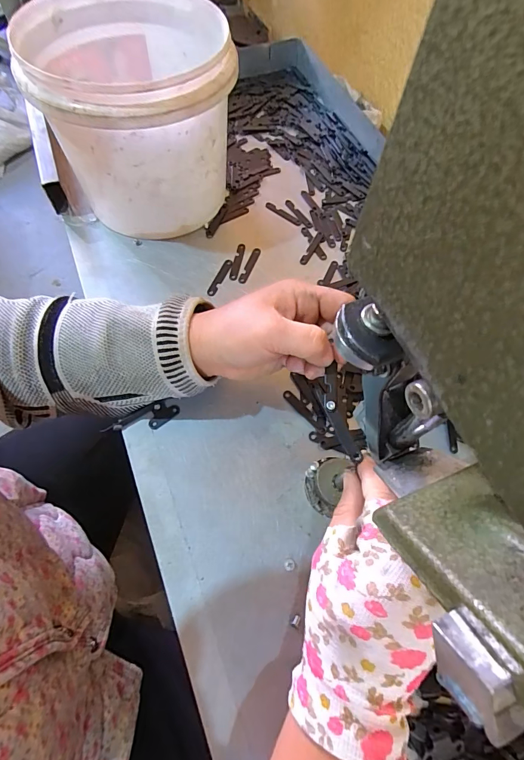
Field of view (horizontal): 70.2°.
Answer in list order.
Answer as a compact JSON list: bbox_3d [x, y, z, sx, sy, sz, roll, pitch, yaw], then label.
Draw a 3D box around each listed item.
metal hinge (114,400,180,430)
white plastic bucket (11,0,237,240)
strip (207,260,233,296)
[{"bbox_3d":[-0.100,0.035,0.326,0.055,0.005,0.018,-22,67,-12],"label":"metal hinge"},{"bbox_3d":[-0.121,-0.265,0.389,0.171,0.157,0.188,1,64,-2],"label":"white plastic bucket"},{"bbox_3d":[-0.045,-0.111,0.403,0.010,0.004,0.051,23,66,8],"label":"strip"}]

